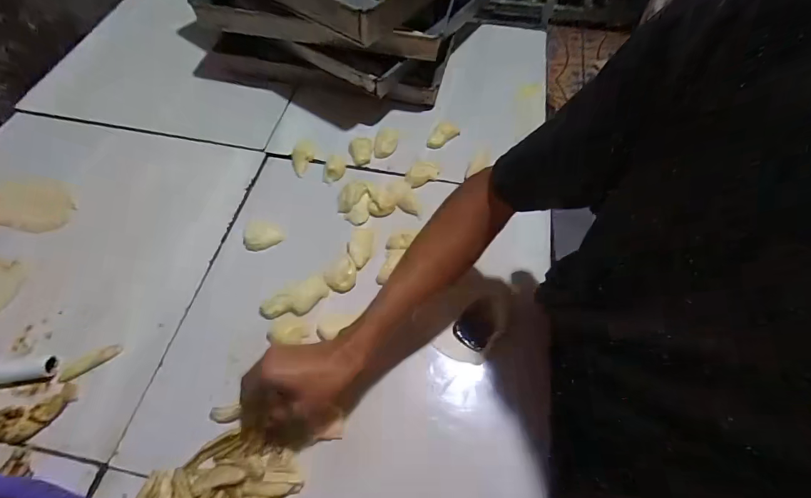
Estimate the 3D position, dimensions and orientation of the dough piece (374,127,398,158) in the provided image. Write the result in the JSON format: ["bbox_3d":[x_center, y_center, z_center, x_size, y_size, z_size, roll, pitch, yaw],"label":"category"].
[{"bbox_3d":[-0.034,-0.189,0.690,0.042,0.014,0.063,0,59,1],"label":"dough piece"}]

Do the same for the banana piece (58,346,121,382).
[{"bbox_3d":[-0.399,0.144,0.493,0.068,0.015,0.019,-36,65,-19],"label":"banana piece"}]

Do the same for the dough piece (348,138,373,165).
[{"bbox_3d":[-0.080,-0.169,0.680,0.041,0.014,0.056,0,59,1],"label":"dough piece"}]

